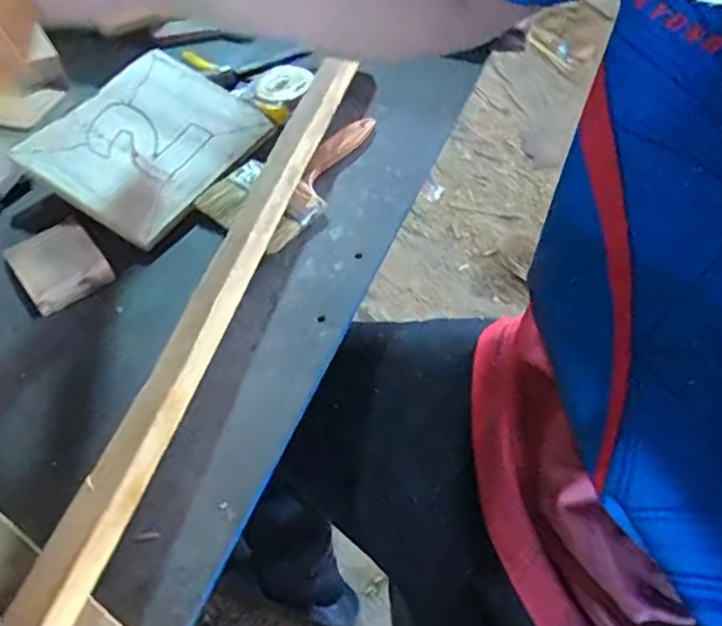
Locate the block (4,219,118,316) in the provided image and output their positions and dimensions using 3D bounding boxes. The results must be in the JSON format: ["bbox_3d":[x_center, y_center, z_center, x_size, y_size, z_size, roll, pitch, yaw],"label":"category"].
[{"bbox_3d":[-0.237,-0.040,0.502,0.060,0.013,0.076,-33,59,-23],"label":"block"}]

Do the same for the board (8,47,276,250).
[{"bbox_3d":[-0.184,-0.151,0.567,0.138,0.021,0.178,36,62,5],"label":"board"}]

